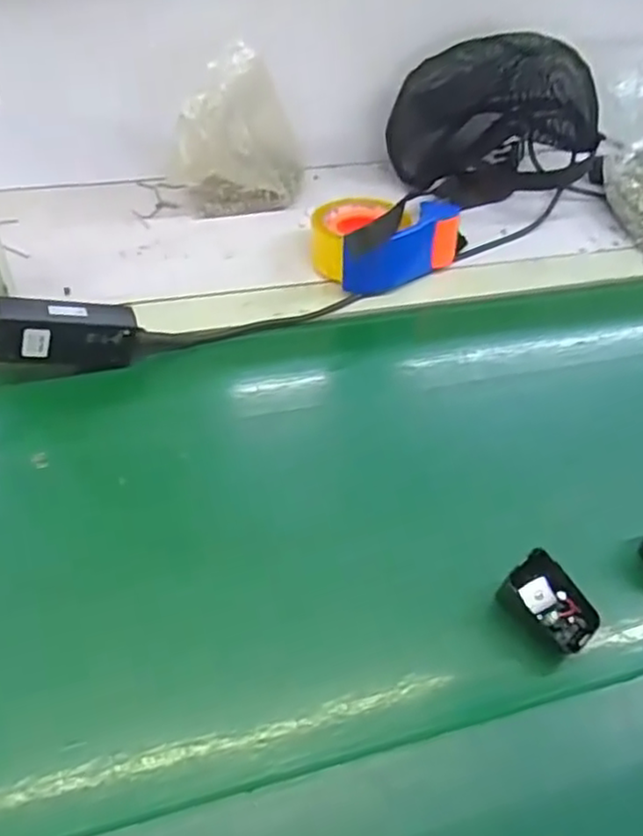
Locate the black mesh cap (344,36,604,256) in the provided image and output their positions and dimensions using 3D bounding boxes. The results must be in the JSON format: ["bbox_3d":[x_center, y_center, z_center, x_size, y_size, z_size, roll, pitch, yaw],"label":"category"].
[{"bbox_3d":[0.206,-0.358,0.821,0.224,0.165,0.125,-9,51,-14],"label":"black mesh cap"}]

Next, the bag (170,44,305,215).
[{"bbox_3d":[-0.087,-0.306,0.747,0.149,0.159,0.070,-6,50,-12],"label":"bag"}]

